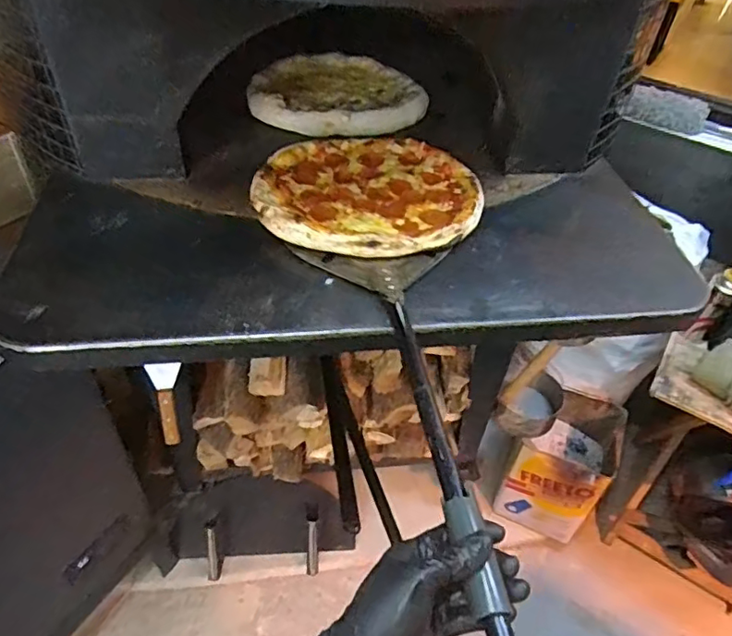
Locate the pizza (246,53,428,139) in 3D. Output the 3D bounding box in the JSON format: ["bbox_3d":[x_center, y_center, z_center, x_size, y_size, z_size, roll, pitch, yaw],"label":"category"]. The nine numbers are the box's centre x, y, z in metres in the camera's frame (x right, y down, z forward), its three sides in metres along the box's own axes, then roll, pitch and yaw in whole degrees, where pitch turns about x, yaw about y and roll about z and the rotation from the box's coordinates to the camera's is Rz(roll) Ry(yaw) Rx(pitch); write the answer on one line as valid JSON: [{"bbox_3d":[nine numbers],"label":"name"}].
[{"bbox_3d":[-0.053,-0.386,0.960,0.277,0.030,0.299,-4,46,-10],"label":"pizza"}]

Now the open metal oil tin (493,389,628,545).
[{"bbox_3d":[0.547,0.418,1.589,0.235,0.340,0.291,29,49,22],"label":"open metal oil tin"}]

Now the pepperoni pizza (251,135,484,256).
[{"bbox_3d":[0.005,-0.168,0.748,0.289,0.021,0.257,-4,46,-10],"label":"pepperoni pizza"}]

